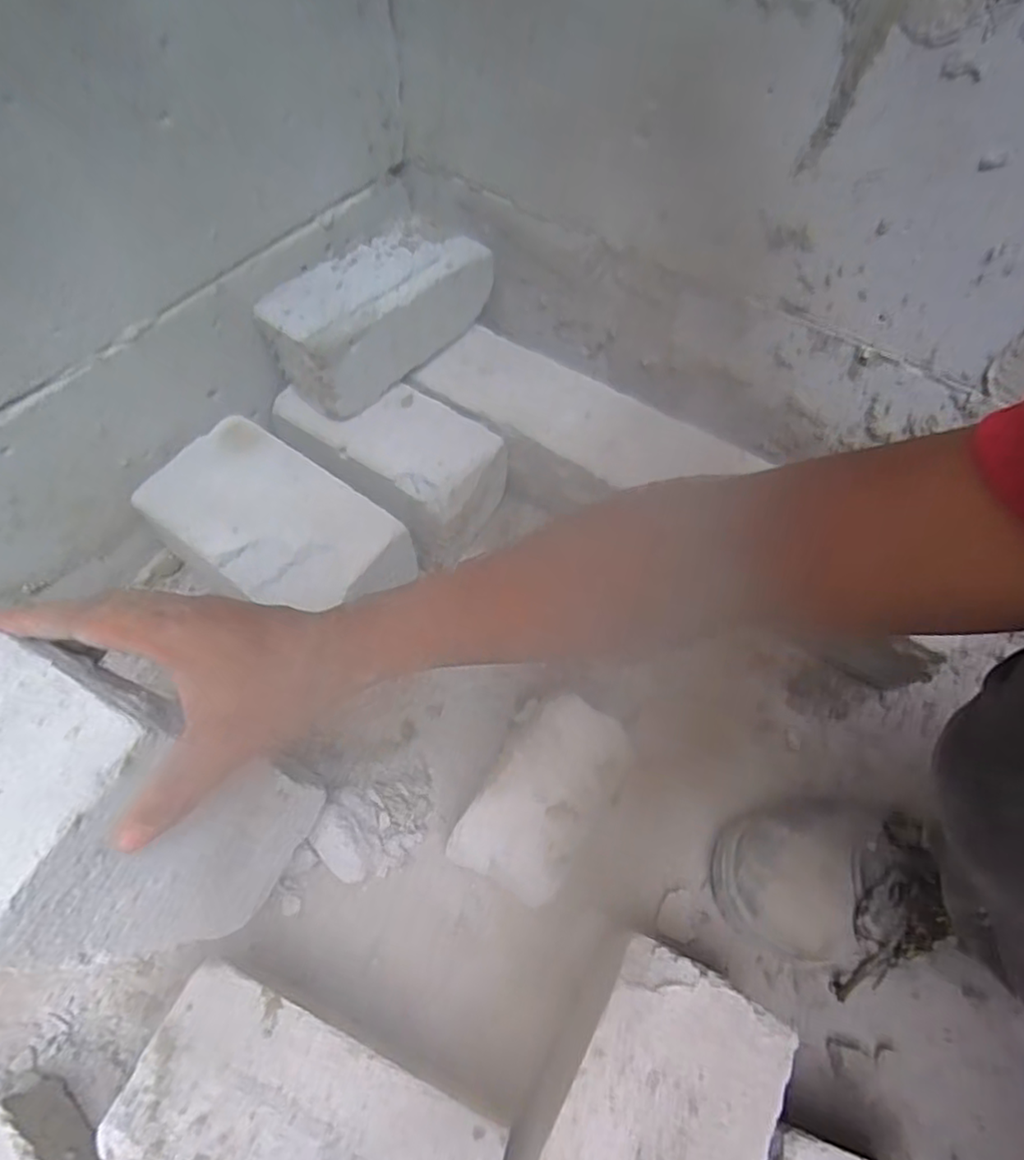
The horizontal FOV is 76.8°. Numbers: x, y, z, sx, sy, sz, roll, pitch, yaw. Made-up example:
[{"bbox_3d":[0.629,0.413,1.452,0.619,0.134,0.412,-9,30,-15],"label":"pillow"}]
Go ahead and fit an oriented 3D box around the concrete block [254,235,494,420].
[{"bbox_3d":[-0.122,-0.240,0.582,0.101,0.083,0.196,38,63,18],"label":"concrete block"}]

